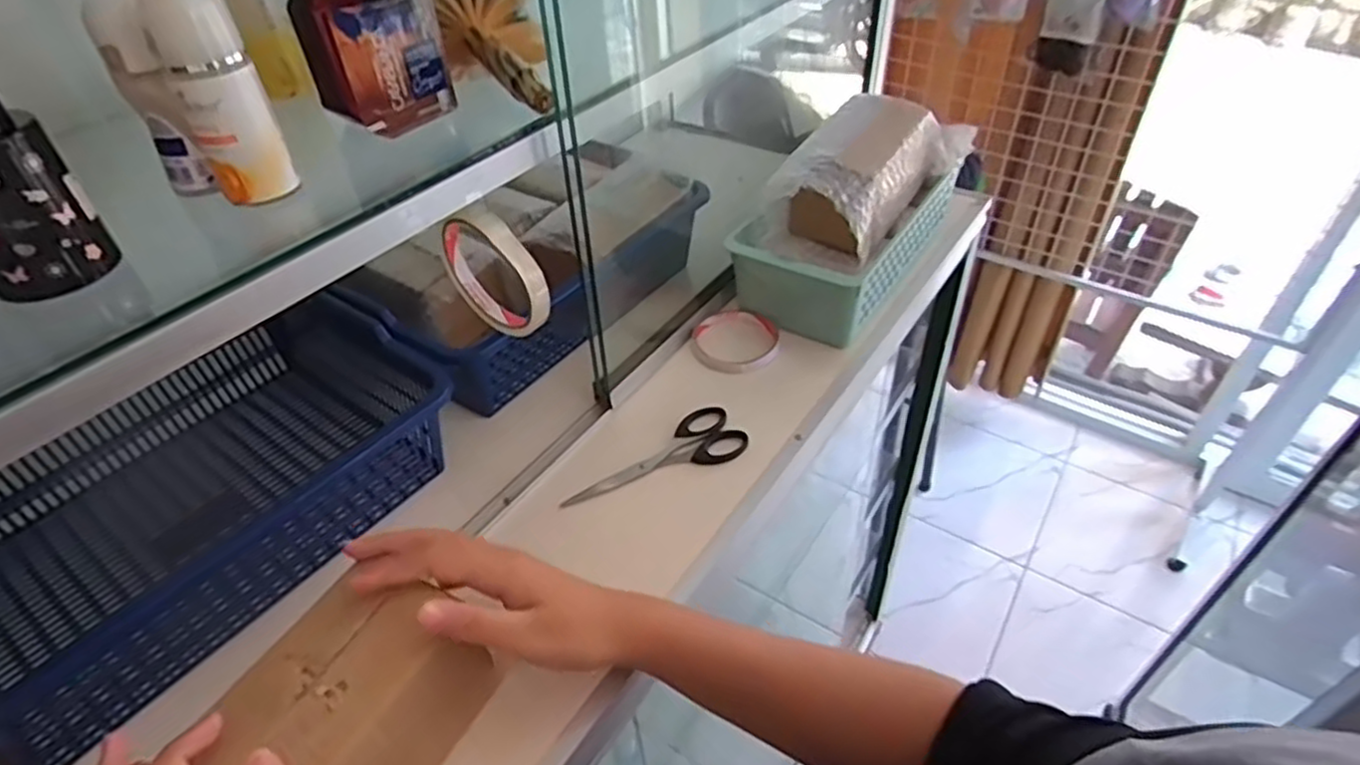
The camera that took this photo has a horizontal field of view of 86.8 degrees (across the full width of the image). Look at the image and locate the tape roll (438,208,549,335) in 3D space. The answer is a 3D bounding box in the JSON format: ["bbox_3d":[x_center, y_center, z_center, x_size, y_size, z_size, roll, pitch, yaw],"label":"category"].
[{"bbox_3d":[-0.125,-0.074,0.472,0.091,0.085,0.016,27,49,27],"label":"tape roll"}]

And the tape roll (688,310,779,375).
[{"bbox_3d":[0.053,-0.042,0.680,0.082,0.019,0.081,-1,43,0],"label":"tape roll"}]

